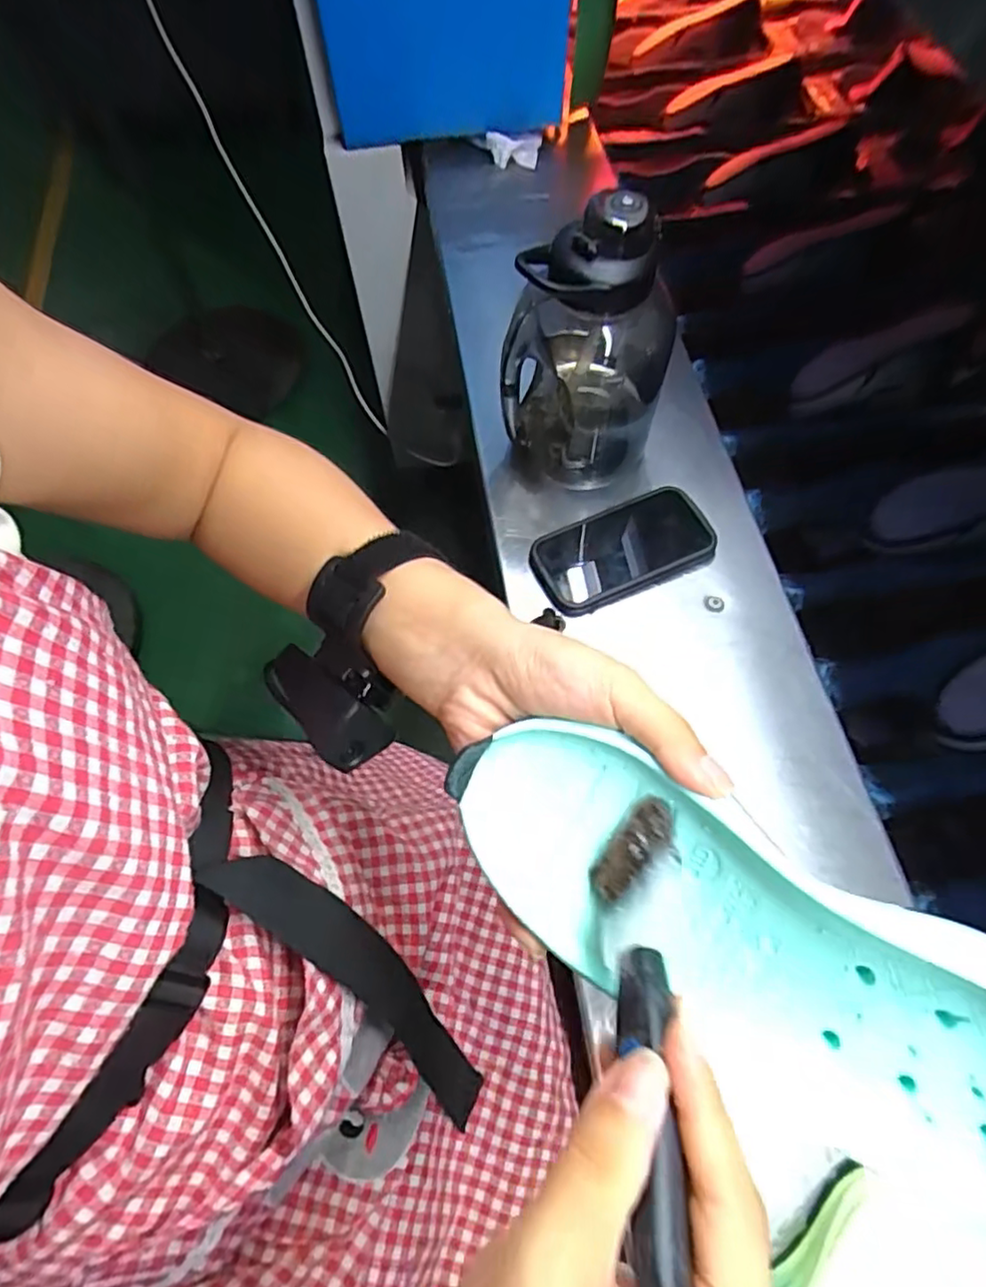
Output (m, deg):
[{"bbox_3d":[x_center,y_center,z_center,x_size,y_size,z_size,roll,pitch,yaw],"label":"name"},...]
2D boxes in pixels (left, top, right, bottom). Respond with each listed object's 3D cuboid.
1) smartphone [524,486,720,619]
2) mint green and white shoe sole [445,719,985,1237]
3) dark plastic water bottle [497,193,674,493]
[{"bbox_3d":[0.113,-0.081,0.559,0.153,0.014,0.080,-25,69,-3],"label":"smartphone"},{"bbox_3d":[0.080,0.100,0.218,0.204,0.045,0.085,29,99,22],"label":"mint green and white shoe sole"},{"bbox_3d":[0.078,-0.239,0.511,0.121,0.209,0.105,23,63,12],"label":"dark plastic water bottle"}]

